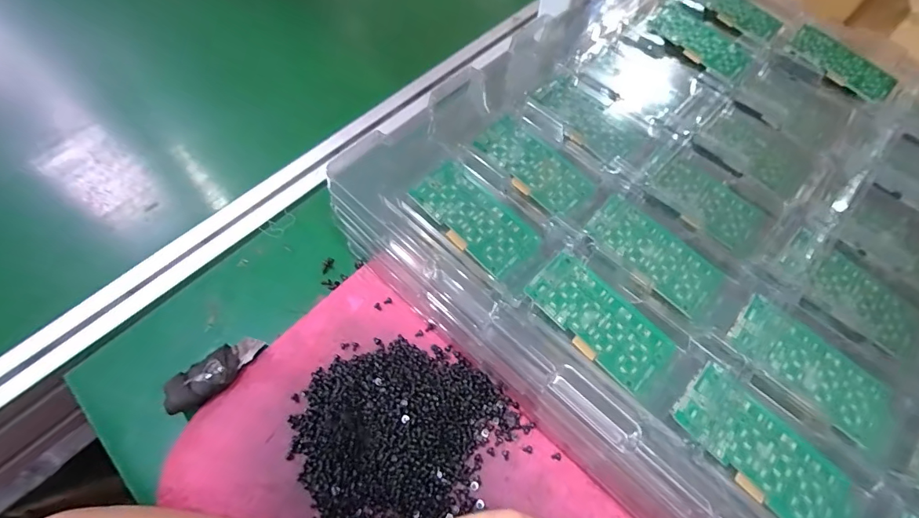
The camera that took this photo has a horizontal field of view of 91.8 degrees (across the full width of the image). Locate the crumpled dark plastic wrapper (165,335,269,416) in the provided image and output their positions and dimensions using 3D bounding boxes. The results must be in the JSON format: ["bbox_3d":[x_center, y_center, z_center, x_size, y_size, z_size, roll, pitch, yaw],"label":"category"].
[{"bbox_3d":[-0.179,0.082,0.328,0.071,0.013,0.029,-30,66,-16],"label":"crumpled dark plastic wrapper"}]

